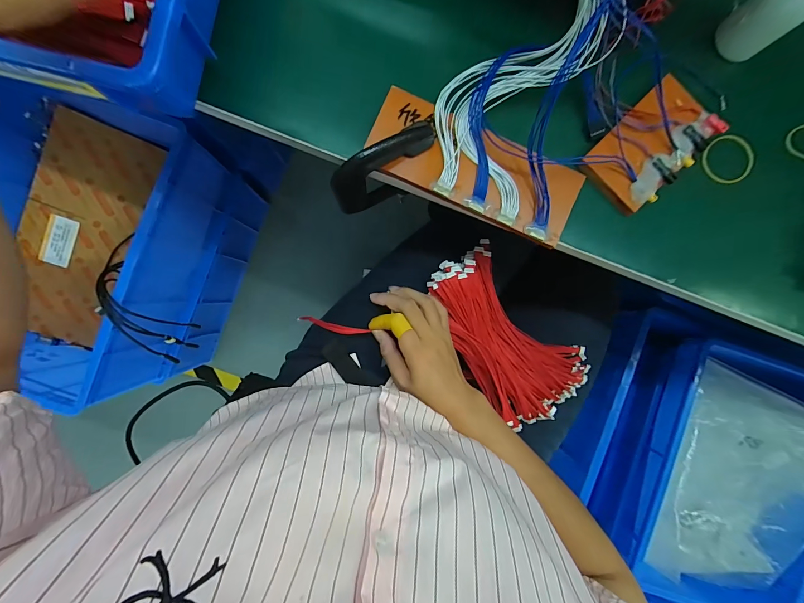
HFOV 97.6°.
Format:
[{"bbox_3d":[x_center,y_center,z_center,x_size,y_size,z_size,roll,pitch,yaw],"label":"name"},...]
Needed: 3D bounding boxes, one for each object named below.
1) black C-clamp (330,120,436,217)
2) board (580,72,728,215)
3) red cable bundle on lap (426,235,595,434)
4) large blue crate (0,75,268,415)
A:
[{"bbox_3d":[-0.019,-0.129,0.365,0.104,0.152,0.023,-31,91,-2],"label":"black C-clamp"},{"bbox_3d":[0.234,-0.146,0.328,0.119,0.016,0.072,-44,92,-2],"label":"board"},{"bbox_3d":[0.128,0.045,0.446,0.128,0.048,0.232,-37,96,-2],"label":"red cable bundle on lap"},{"bbox_3d":[-0.636,-0.114,0.798,0.427,0.428,0.529,16,89,-3],"label":"large blue crate"}]

